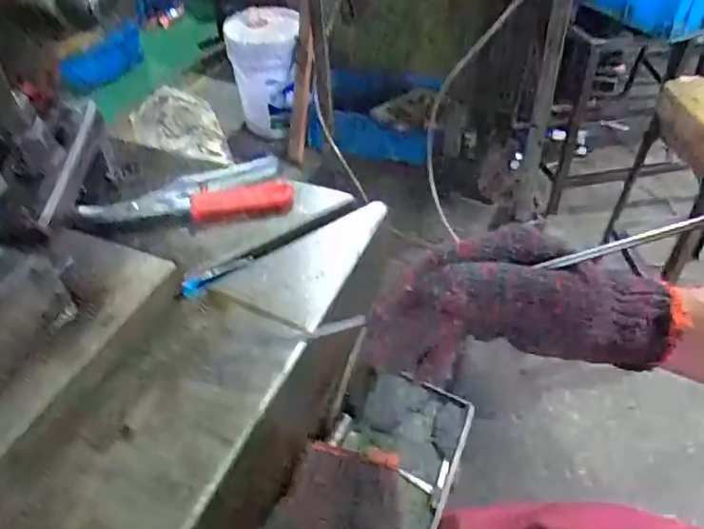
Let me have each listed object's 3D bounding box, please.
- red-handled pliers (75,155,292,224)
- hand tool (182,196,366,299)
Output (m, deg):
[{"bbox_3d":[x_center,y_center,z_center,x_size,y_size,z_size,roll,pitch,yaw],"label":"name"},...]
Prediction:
[{"bbox_3d":[-0.145,-0.064,0.526,0.174,0.020,0.062,-10,45,-7],"label":"red-handled pliers"},{"bbox_3d":[-0.063,-0.019,0.499,0.183,0.010,0.020,-32,51,-27],"label":"hand tool"}]

